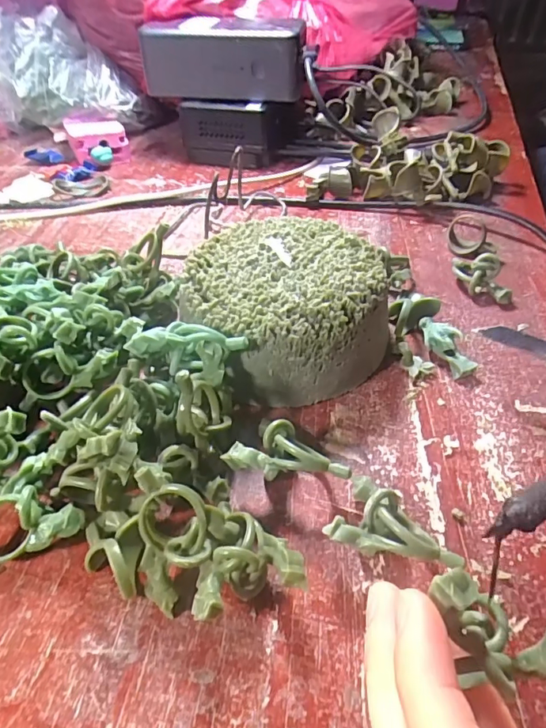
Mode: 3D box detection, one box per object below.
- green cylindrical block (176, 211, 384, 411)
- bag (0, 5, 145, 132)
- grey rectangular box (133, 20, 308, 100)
[{"bbox_3d":[0.007,-0.029,0.246,0.097,0.047,0.093,0,45,0],"label":"green cylindrical block"},{"bbox_3d":[-0.197,-0.271,0.456,0.142,0.095,0.076,4,45,5],"label":"bag"},{"bbox_3d":[-0.041,-0.249,0.390,0.130,0.051,0.040,5,46,6],"label":"grey rectangular box"}]

